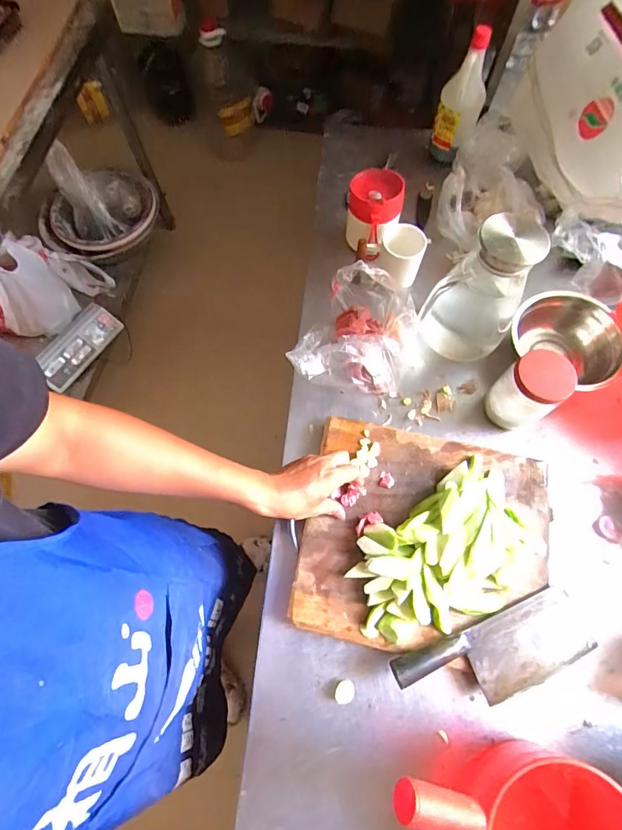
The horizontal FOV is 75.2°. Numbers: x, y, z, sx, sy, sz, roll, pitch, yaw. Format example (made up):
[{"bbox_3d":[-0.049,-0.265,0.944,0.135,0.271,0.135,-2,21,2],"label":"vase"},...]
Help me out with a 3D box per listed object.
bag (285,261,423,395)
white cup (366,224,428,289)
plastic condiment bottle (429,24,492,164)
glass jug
[{"bbox_3d":[0.083,-0.137,0.678,0.194,0.129,0.180,23,71,9],"label":"bag"},{"bbox_3d":[0.165,-0.294,0.744,0.081,0.070,0.076,0,69,0],"label":"white cup"},{"bbox_3d":[0.309,-0.642,0.834,0.083,0.220,0.075,14,70,6],"label":"plastic condiment bottle"},{"bbox_3d":[0.266,-0.183,0.631,0.122,0.225,0.126,0,69,0],"label":"glass jug"}]

